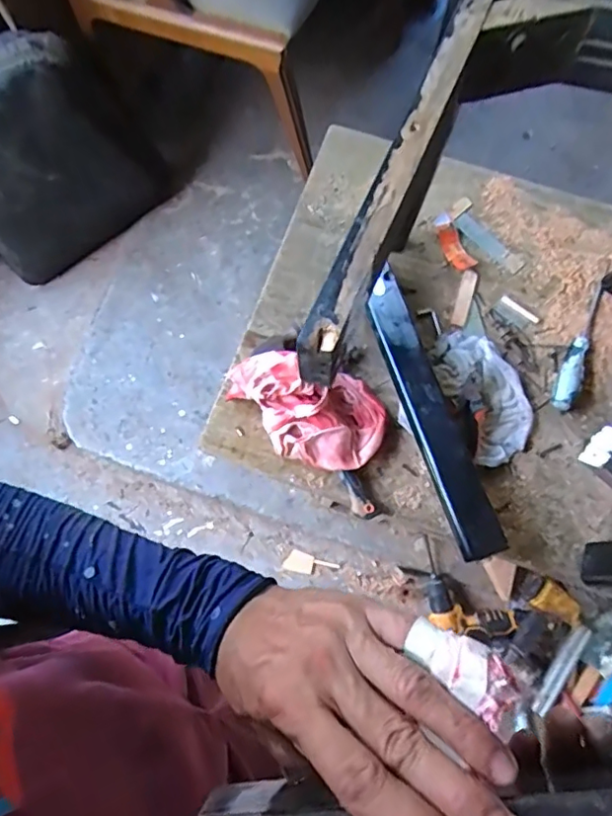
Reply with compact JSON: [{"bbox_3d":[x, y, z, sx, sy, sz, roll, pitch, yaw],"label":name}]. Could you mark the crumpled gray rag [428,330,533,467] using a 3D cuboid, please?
[{"bbox_3d":[0.239,-0.024,0.744,0.101,0.032,0.184,-22,76,-8],"label":"crumpled gray rag"}]

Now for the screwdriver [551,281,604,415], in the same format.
[{"bbox_3d":[0.379,-0.090,0.771,0.025,0.024,0.206,24,75,5],"label":"screwdriver"}]

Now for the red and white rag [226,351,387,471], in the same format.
[{"bbox_3d":[-0.001,-0.005,0.714,0.214,0.067,0.136,13,74,2],"label":"red and white rag"}]

